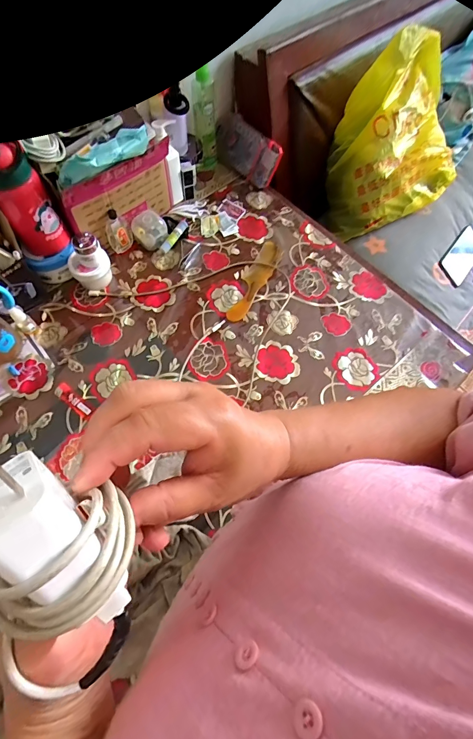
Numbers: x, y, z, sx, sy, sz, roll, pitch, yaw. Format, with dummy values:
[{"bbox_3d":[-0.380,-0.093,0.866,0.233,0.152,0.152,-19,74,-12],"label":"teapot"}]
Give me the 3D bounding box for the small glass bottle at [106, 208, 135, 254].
[{"bbox_3d":[-0.214,-0.251,0.652,0.045,0.089,0.020,-24,69,-11],"label":"small glass bottle"}]

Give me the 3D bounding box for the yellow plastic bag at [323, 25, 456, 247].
[{"bbox_3d":[0.324,-0.476,0.739,0.261,0.246,0.221,-21,68,-10],"label":"yellow plastic bag"}]

